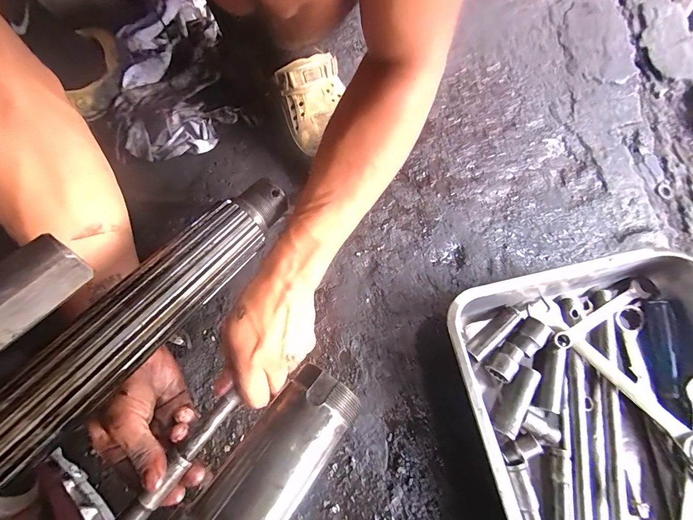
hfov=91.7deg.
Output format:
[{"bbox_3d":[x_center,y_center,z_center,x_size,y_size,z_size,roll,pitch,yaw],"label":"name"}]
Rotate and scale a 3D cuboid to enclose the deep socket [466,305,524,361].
[{"bbox_3d":[0.175,0.088,0.400,0.080,0.023,0.026,-40,73,-12],"label":"deep socket"}]

